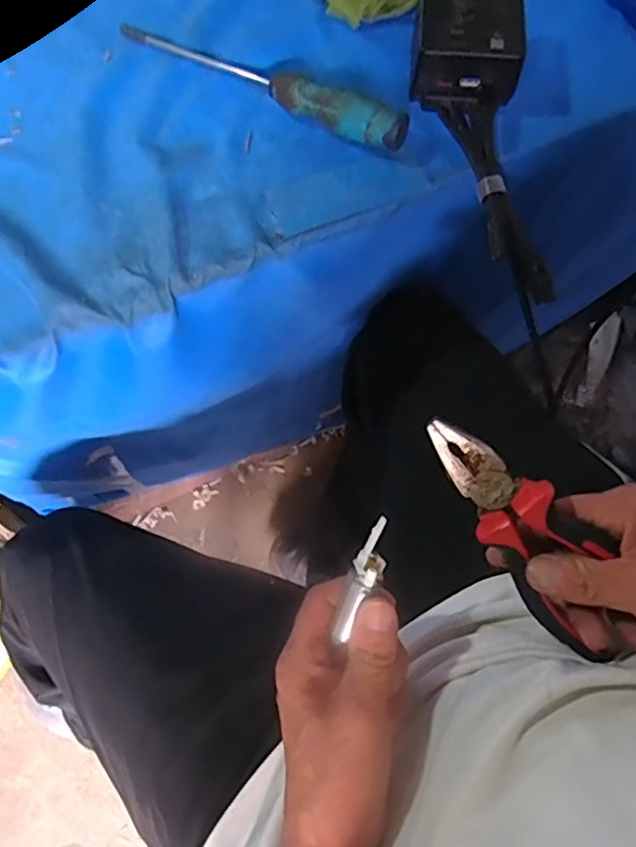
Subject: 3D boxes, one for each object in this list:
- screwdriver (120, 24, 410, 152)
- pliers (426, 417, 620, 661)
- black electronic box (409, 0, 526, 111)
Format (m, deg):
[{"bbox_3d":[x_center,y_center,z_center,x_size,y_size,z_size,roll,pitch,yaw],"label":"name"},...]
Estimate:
[{"bbox_3d":[-0.047,-0.258,0.445,0.250,0.032,0.026,30,73,9],"label":"screwdriver"},{"bbox_3d":[0.109,0.053,0.306,0.043,0.025,0.143,-38,93,-13],"label":"pliers"},{"bbox_3d":[0.108,-0.278,0.443,0.075,0.046,0.084,5,70,1],"label":"black electronic box"}]

